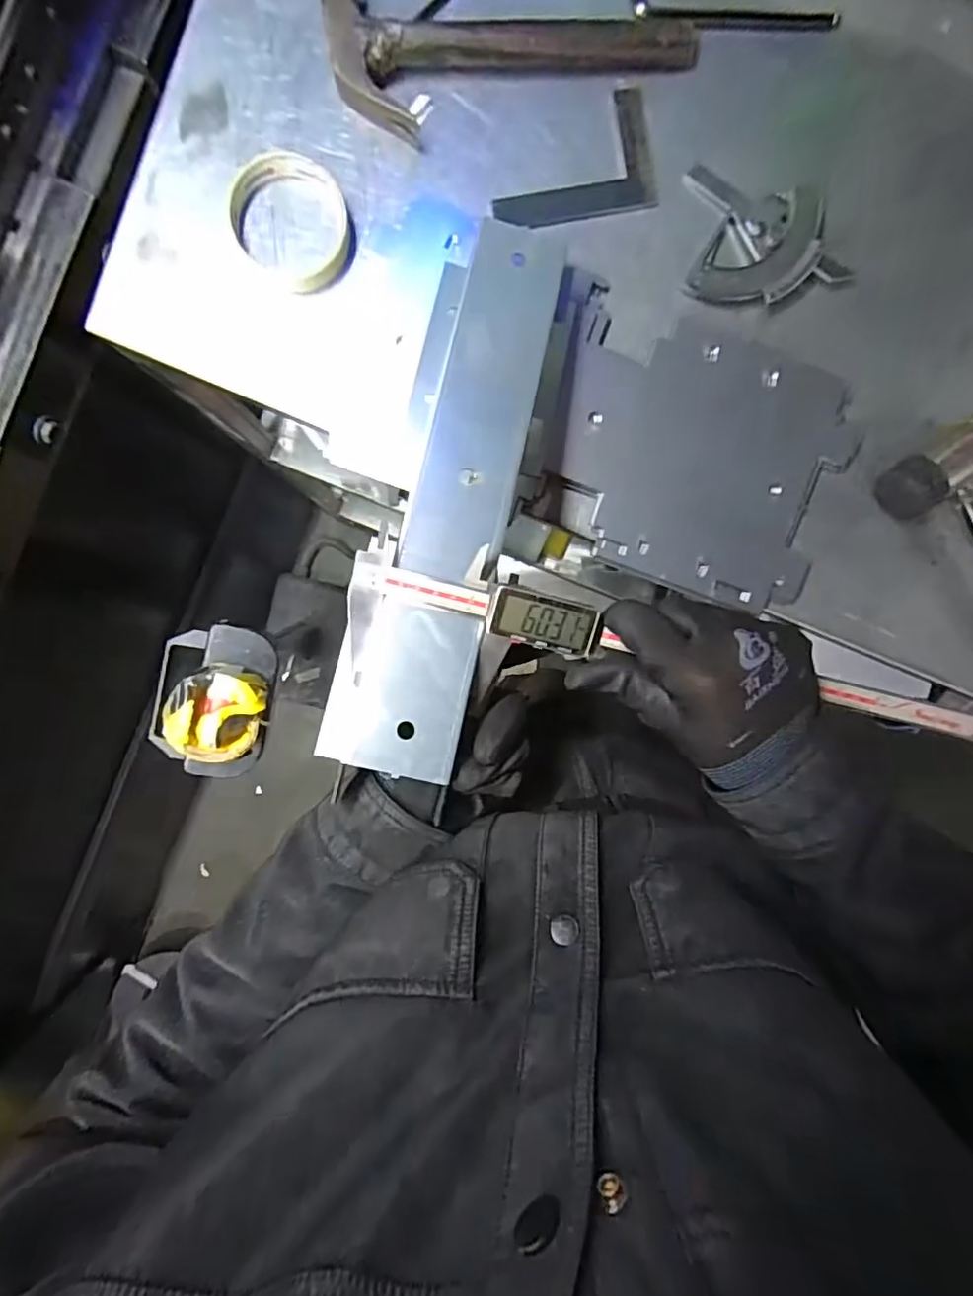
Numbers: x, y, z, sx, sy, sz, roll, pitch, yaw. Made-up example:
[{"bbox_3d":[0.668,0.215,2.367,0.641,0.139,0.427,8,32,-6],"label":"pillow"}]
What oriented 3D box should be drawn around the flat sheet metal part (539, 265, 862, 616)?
[{"bbox_3d":[0.159,-0.148,0.444,0.238,0.016,0.188,19,94,-6],"label":"flat sheet metal part"}]

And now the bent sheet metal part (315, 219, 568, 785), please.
[{"bbox_3d":[-0.019,-0.101,0.342,0.074,0.019,0.344,14,81,-5],"label":"bent sheet metal part"}]

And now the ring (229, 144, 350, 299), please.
[{"bbox_3d":[-0.138,-0.304,0.410,0.078,0.014,0.084,0,96,-4],"label":"ring"}]

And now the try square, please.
[{"bbox_3d":[0.063,-0.358,0.425,0.124,0.004,0.079,-15,96,-2],"label":"try square"}]

